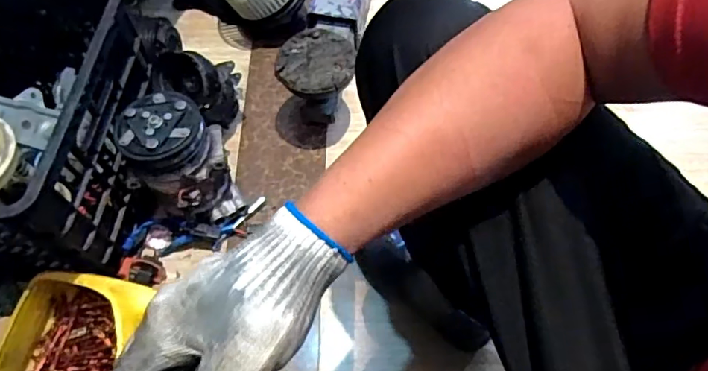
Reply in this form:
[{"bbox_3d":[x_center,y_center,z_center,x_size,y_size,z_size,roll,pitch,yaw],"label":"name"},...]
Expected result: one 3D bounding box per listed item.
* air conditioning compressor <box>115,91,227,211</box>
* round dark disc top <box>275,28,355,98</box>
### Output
[{"bbox_3d":[-0.252,-0.041,0.761,0.120,0.155,0.120,15,67,10],"label":"air conditioning compressor"},{"bbox_3d":[-0.059,-0.199,0.835,0.117,0.022,0.123,-1,63,1],"label":"round dark disc top"}]

